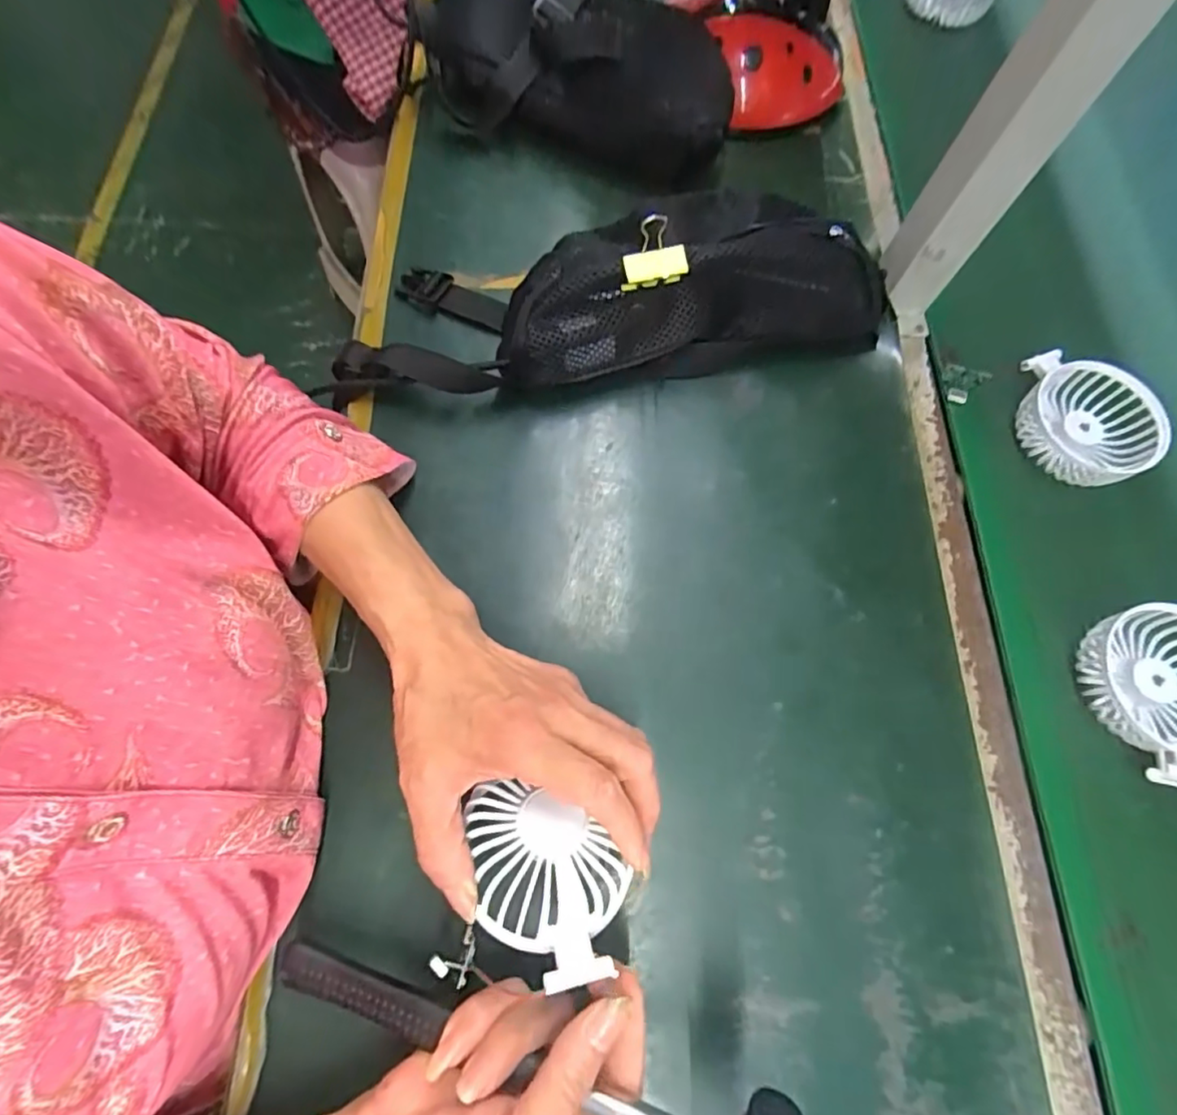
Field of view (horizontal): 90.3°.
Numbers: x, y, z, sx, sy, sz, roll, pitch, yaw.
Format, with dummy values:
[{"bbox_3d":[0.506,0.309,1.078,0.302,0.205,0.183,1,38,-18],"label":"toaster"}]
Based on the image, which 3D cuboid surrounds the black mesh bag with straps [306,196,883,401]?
[{"bbox_3d":[0.011,-0.195,0.421,0.401,0.089,0.122,-7,70,-2],"label":"black mesh bag with straps"}]

